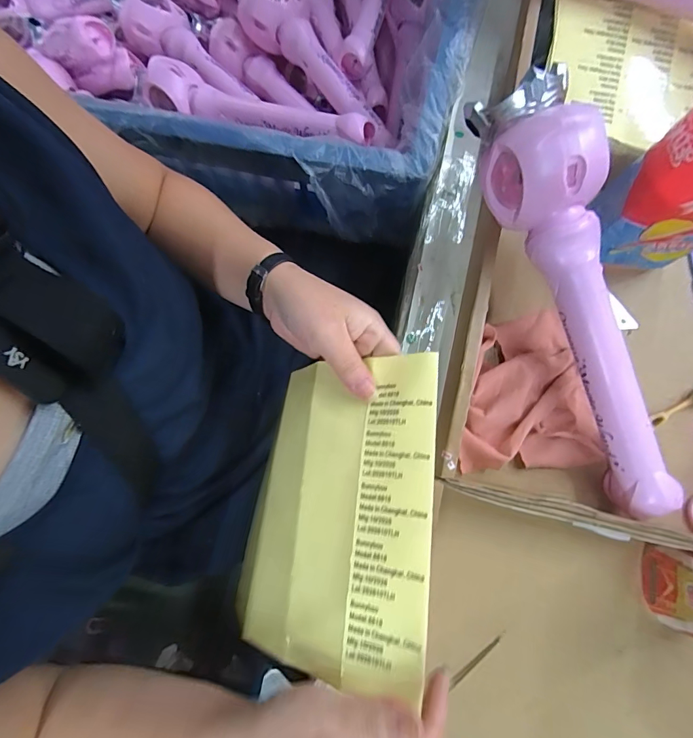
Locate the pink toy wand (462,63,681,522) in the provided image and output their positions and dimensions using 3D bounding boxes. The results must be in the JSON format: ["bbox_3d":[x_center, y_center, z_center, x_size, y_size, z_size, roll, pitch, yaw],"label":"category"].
[{"bbox_3d":[0.195,-0.044,0.311,0.062,0.070,0.351,-25,99,-4],"label":"pink toy wand"}]

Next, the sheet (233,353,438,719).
[{"bbox_3d":[-0.011,0.094,0.282,0.151,0.017,0.204,-6,70,36],"label":"sheet"}]

